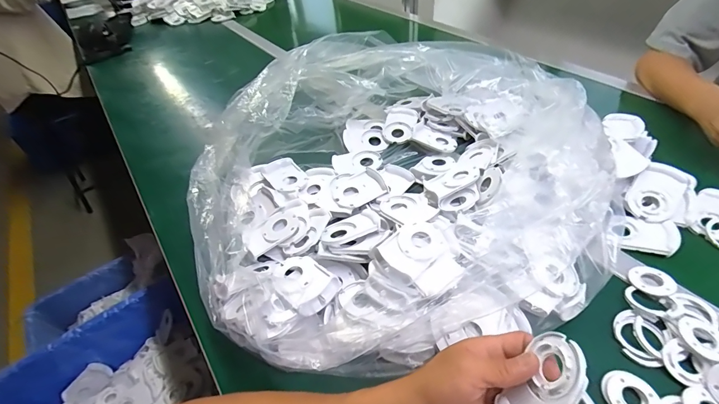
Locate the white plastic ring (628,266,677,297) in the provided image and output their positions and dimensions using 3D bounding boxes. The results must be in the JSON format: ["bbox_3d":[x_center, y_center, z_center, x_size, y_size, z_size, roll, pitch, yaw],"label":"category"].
[{"bbox_3d":[0.342,0.090,0.411,0.042,0.006,0.041,10,47,16],"label":"white plastic ring"}]

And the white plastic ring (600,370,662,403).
[{"bbox_3d":[0.257,0.185,0.332,0.045,0.007,0.048,-3,45,3],"label":"white plastic ring"}]

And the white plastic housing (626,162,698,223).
[{"bbox_3d":[0.410,-0.013,0.482,0.064,0.012,0.092,41,84,20],"label":"white plastic housing"}]

